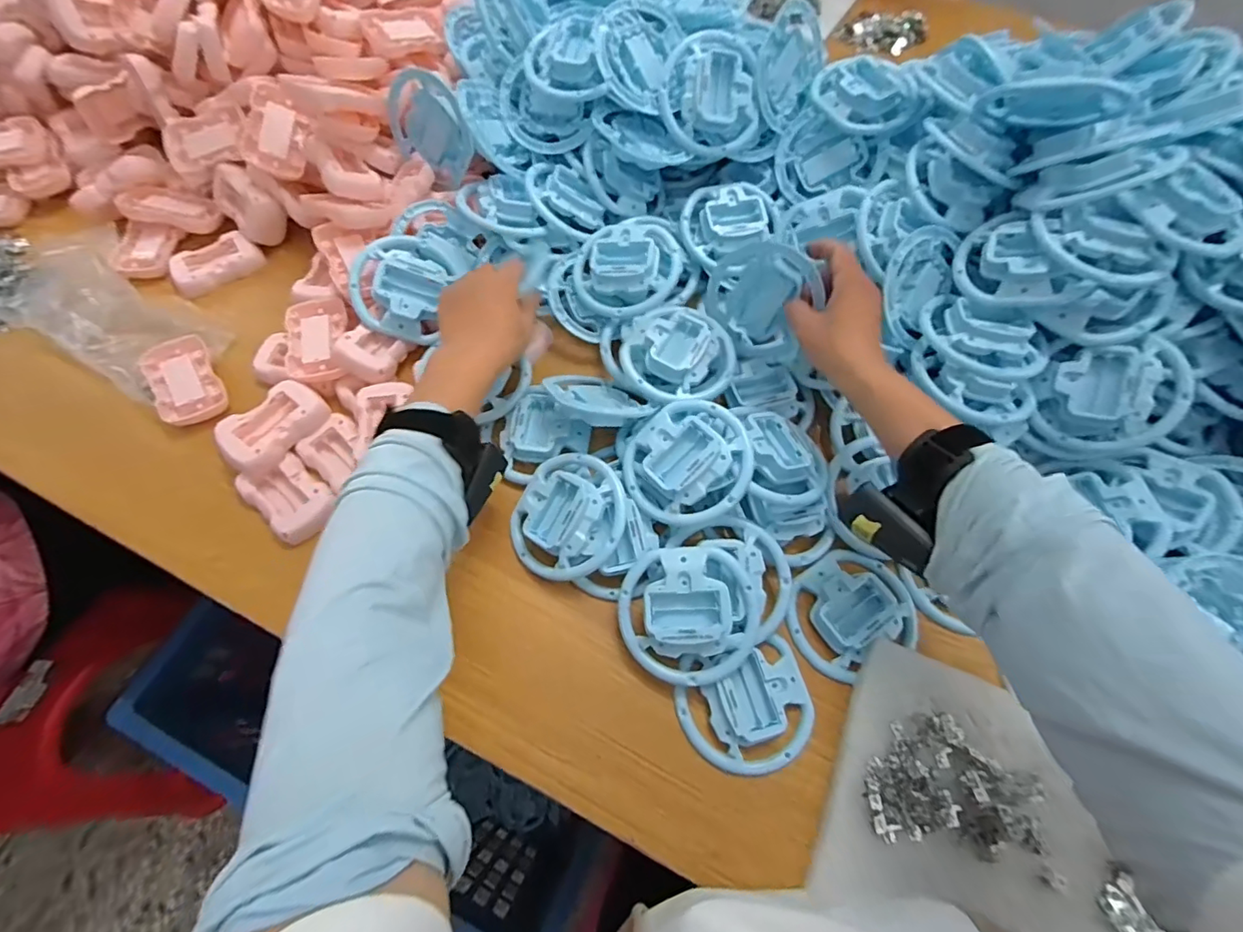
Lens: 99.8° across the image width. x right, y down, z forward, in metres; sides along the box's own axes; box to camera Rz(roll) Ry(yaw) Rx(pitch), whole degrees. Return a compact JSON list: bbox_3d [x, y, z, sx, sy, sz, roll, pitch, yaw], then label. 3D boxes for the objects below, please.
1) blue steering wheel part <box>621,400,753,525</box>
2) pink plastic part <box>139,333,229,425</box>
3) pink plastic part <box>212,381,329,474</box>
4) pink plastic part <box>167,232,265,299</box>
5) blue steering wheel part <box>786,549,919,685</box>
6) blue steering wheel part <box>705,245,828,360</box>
[{"bbox_3d":[0.052,-0.007,0.427,0.097,0.040,0.099,1,66,-1],"label":"blue steering wheel part"},{"bbox_3d":[-0.413,-0.084,0.496,0.053,0.021,0.095,-30,70,-14],"label":"pink plastic part"},{"bbox_3d":[-0.307,-0.037,0.463,0.085,0.022,0.060,-42,73,-18],"label":"pink plastic part"},{"bbox_3d":[-0.429,-0.215,0.556,0.086,0.019,0.056,-30,70,-14],"label":"pink plastic part"},{"bbox_3d":[0.187,0.115,0.423,0.104,0.020,0.088,-23,69,-12],"label":"blue steering wheel part"},{"bbox_3d":[0.134,-0.152,0.484,0.112,0.103,0.028,10,37,44],"label":"blue steering wheel part"}]

